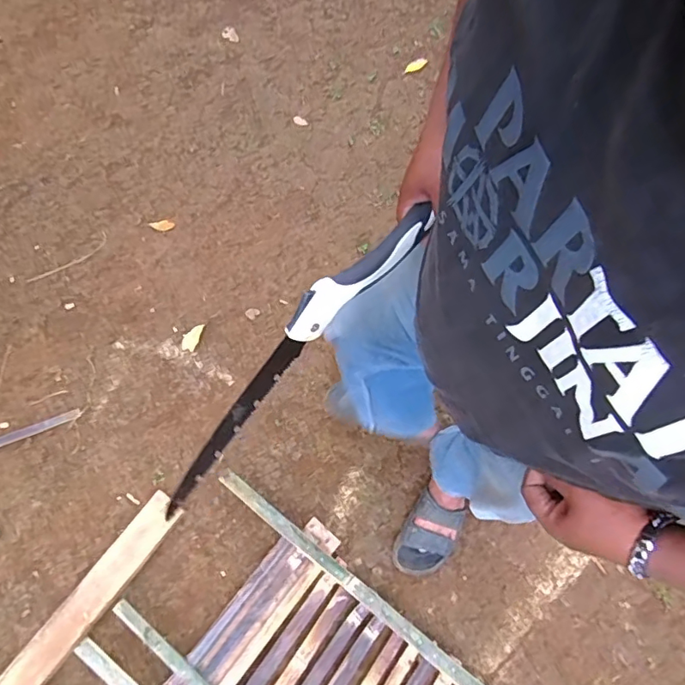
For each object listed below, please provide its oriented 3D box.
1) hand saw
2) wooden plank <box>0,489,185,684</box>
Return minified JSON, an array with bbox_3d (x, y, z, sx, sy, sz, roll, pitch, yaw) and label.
[{"bbox_3d":[-0.066,0.018,0.599,0.038,0.052,0.455,43,98,18],"label":"hand saw"},{"bbox_3d":[-0.618,0.643,1.106,0.090,0.028,0.715,33,69,17],"label":"wooden plank"}]

